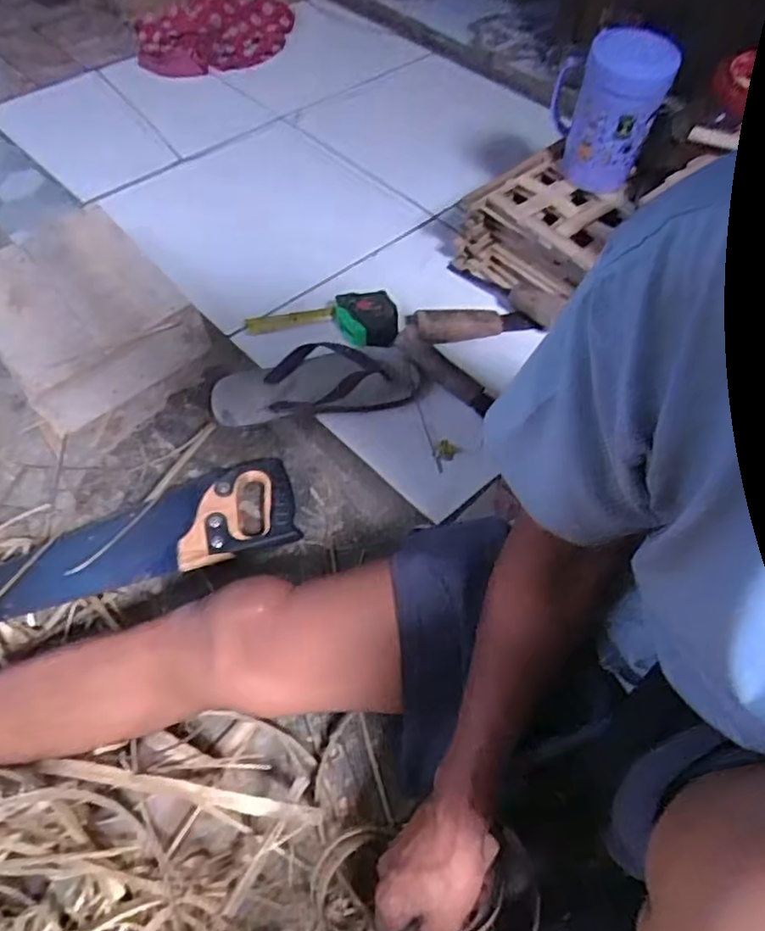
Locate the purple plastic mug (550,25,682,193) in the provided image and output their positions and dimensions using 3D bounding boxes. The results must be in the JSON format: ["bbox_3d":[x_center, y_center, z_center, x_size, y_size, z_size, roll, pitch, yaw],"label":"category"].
[{"bbox_3d":[0.288,-0.474,0.831,0.097,0.176,0.155,-1,55,-2],"label":"purple plastic mug"}]

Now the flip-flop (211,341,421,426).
[{"bbox_3d":[-0.083,-0.105,0.818,0.255,0.057,0.103,-2,55,-3],"label":"flip-flop"}]

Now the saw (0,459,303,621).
[{"bbox_3d":[-0.319,0.093,0.720,0.452,0.049,0.118,-18,57,-14],"label":"saw"}]

